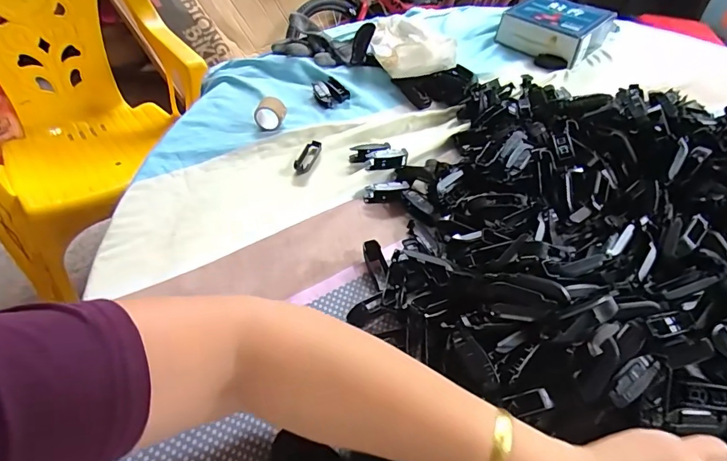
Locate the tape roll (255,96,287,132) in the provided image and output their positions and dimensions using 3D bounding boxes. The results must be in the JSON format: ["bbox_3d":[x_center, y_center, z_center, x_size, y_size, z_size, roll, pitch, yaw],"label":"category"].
[{"bbox_3d":[-0.113,-0.141,0.546,0.031,0.032,0.029,2,48,-3],"label":"tape roll"}]

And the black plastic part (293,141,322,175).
[{"bbox_3d":[-0.065,-0.085,0.515,0.022,0.007,0.058,14,49,7],"label":"black plastic part"}]

